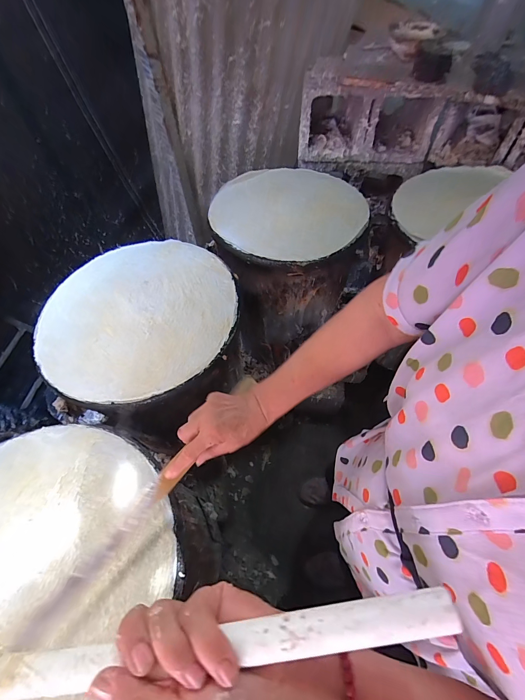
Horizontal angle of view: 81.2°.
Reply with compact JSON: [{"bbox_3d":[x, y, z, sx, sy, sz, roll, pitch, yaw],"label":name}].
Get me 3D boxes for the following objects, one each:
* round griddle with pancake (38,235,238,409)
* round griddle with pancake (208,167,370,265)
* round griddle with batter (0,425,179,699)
[{"bbox_3d":[-0.233,-0.075,0.582,0.363,0.029,0.353,0,57,0],"label":"round griddle with pancake"},{"bbox_3d":[0.066,-0.340,0.739,0.344,0.022,0.365,0,57,0],"label":"round griddle with pancake"},{"bbox_3d":[-0.280,0.259,0.360,0.332,0.051,0.361,0,57,0],"label":"round griddle with batter"}]

